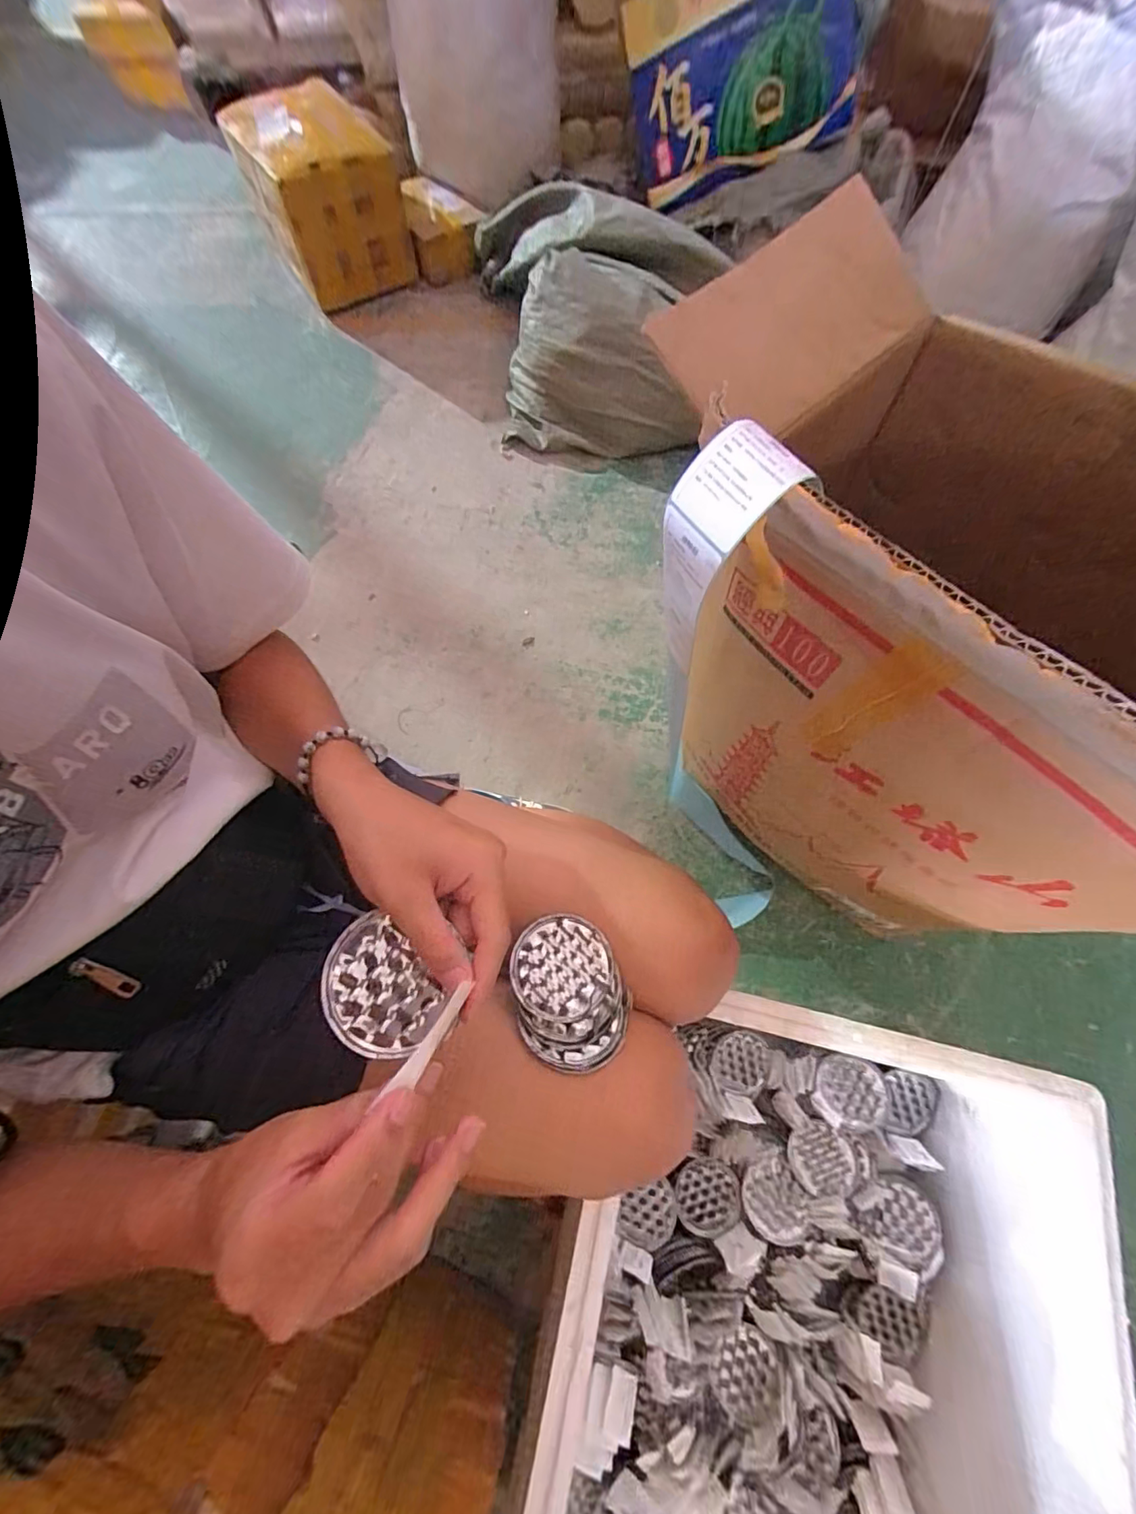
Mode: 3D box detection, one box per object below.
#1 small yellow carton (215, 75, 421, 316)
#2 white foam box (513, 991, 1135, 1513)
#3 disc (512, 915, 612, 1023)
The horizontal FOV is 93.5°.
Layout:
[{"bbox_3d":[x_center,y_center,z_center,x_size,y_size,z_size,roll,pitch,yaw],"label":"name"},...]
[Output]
[{"bbox_3d":[-0.597,-1.372,1.311,0.282,0.261,0.383,-32,72,-10],"label":"small yellow carton"},{"bbox_3d":[0.203,0.580,0.507,0.449,0.249,0.627,10,70,5],"label":"white foam box"},{"bbox_3d":[-0.005,0.159,0.410,0.074,0.004,0.075,-2,54,3],"label":"disc"}]

